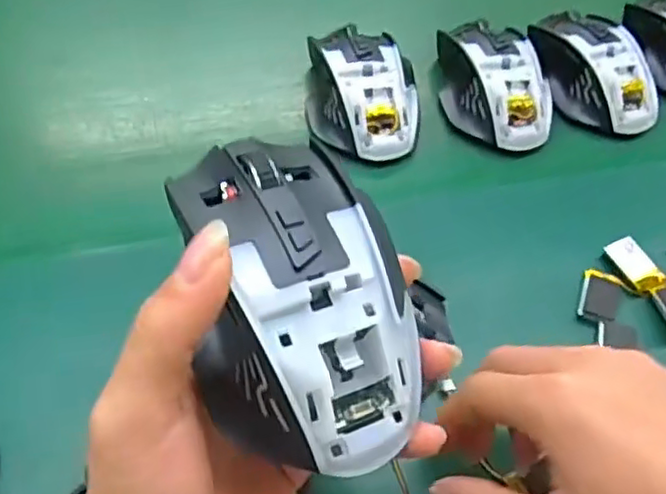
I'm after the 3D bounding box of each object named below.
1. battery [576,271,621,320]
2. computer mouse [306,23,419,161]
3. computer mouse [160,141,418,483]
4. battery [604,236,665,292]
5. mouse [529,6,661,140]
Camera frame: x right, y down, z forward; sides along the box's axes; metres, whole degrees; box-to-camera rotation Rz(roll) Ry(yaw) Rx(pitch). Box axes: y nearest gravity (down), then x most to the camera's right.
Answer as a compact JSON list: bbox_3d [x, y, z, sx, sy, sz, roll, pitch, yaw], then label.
[{"bbox_3d":[0.148,0.028,0.368,0.020,0.008,0.030,19,57,7],"label":"battery"},{"bbox_3d":[0.019,-0.103,0.438,0.069,0.038,0.093,-1,56,-7],"label":"computer mouse"},{"bbox_3d":[-0.011,0.014,0.216,0.068,0.044,0.106,-10,57,-12],"label":"computer mouse"},{"bbox_3d":[0.174,0.010,0.381,0.017,0.009,0.034,-22,61,-19],"label":"battery"},{"bbox_3d":[0.185,-0.129,0.470,0.068,0.035,0.109,-14,59,-15],"label":"mouse"}]

